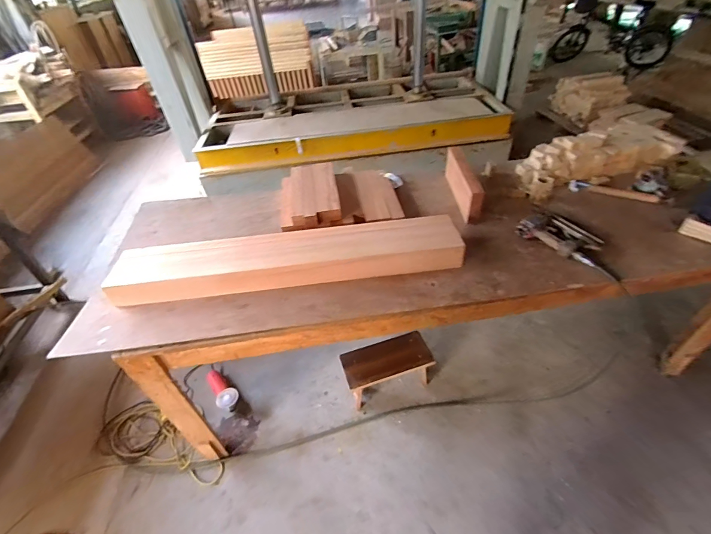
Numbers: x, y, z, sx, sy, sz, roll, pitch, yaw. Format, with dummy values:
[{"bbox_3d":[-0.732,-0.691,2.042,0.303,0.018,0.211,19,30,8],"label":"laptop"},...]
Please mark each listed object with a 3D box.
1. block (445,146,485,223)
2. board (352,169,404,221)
[{"bbox_3d":[0.397,-0.306,1.292,0.043,0.153,0.332,-6,43,-1],"label":"block"},{"bbox_3d":[0.083,-0.285,1.364,0.148,0.046,0.345,-12,44,-7],"label":"board"}]

